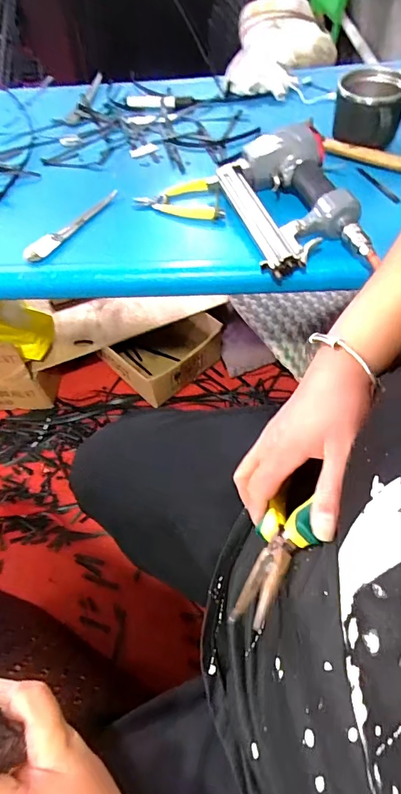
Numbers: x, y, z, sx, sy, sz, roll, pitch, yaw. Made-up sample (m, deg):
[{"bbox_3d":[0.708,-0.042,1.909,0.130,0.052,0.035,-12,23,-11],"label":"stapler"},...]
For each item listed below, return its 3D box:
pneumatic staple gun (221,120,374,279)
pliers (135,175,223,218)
[{"bbox_3d":[0.117,-0.259,0.563,0.145,0.067,0.241,-10,56,-4],"label":"pneumatic staple gun"},{"bbox_3d":[-0.028,-0.296,0.622,0.140,0.024,0.078,12,57,11],"label":"pliers"}]

